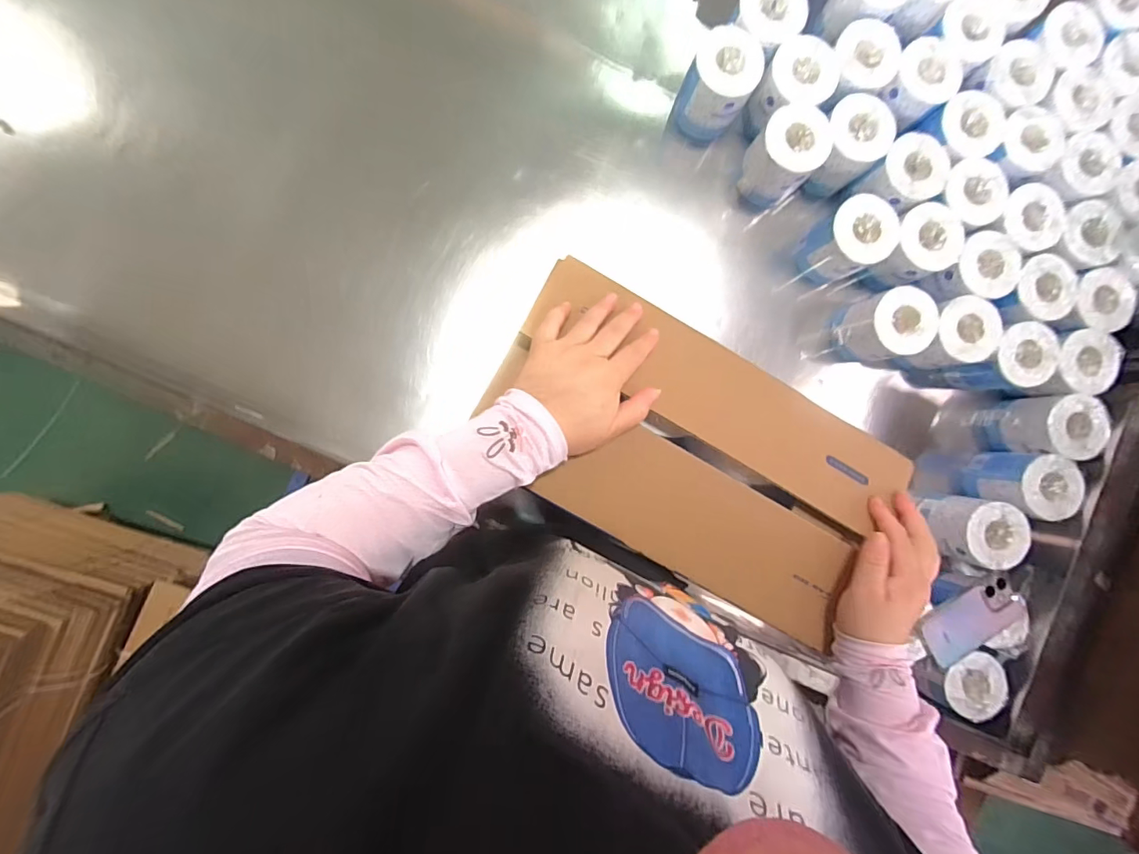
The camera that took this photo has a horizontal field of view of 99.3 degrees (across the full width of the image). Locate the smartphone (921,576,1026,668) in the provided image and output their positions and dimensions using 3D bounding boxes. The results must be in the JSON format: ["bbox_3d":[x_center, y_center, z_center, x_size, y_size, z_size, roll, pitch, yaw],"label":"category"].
[{"bbox_3d":[0.610,0.291,0.730,0.170,0.014,0.084,-23,92,-6],"label":"smartphone"}]

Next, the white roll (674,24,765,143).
[{"bbox_3d":[0.228,-0.529,0.755,0.095,0.122,0.102,0,90,-6],"label":"white roll"}]

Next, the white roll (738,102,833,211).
[{"bbox_3d":[0.328,-0.419,0.758,0.108,0.110,0.103,-45,94,-4],"label":"white roll"}]

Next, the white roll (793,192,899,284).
[{"bbox_3d":[0.432,-0.291,0.773,0.100,0.127,0.096,0,90,-6],"label":"white roll"}]

